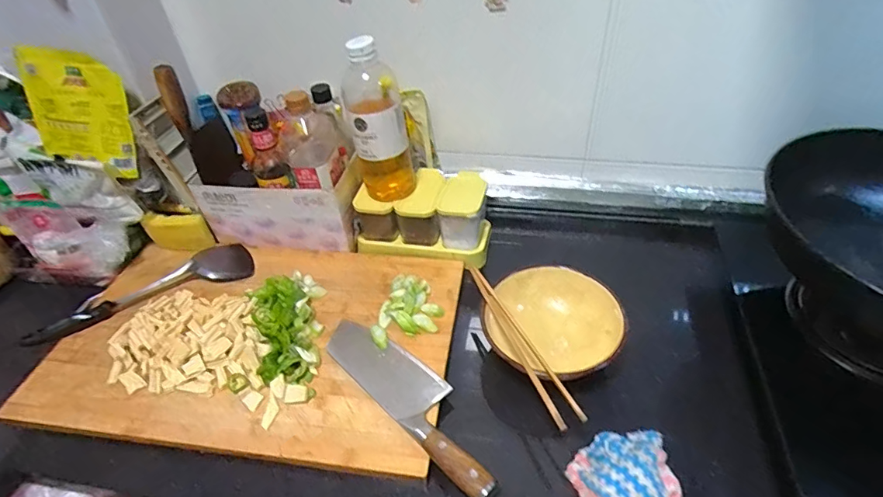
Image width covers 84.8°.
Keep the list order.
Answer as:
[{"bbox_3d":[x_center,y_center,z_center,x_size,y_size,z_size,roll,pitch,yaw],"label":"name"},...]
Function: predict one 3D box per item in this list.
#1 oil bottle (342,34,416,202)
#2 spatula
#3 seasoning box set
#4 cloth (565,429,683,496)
[{"bbox_3d":[-0.095,-0.184,0.728,0.083,0.252,0.072,-9,43,-5],"label":"oil bottle"},{"bbox_3d":[-0.459,0.059,0.758,0.320,0.030,0.094,-18,45,-14],"label":"spatula"},{"bbox_3d":[-0.027,-0.064,0.783,0.210,0.082,0.129,8,44,13],"label":"seasoning box set"},{"bbox_3d":[0.206,0.244,0.517,0.115,0.041,0.106,-24,46,-20],"label":"cloth"}]

